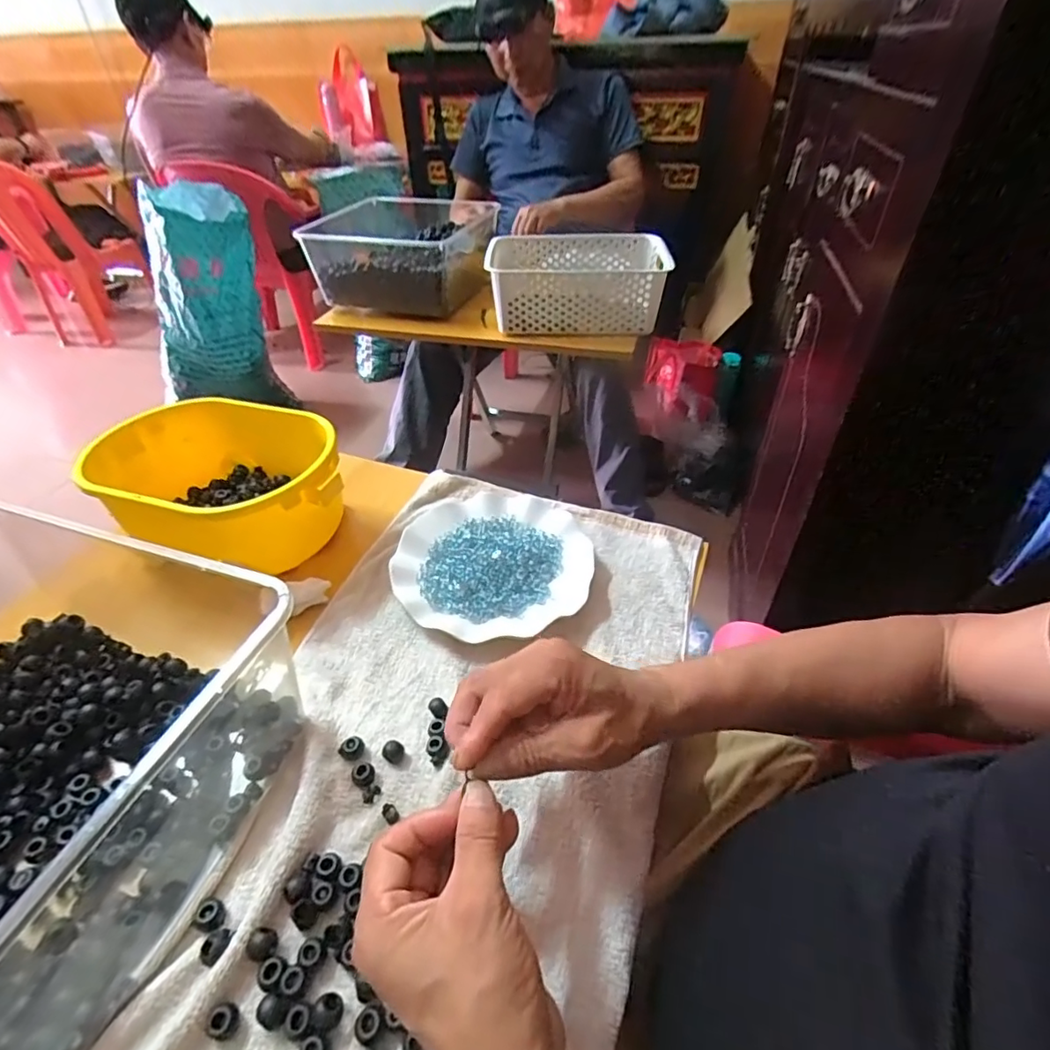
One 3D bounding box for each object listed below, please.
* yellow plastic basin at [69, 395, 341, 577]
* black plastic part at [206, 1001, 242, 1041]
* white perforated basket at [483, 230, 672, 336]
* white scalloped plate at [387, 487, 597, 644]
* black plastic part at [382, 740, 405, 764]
[{"bbox_3d":[-0.295,-0.040,0.544,0.245,0.083,0.167,17,45,21],"label":"yellow plastic basin"},{"bbox_3d":[-0.156,0.257,0.288,0.015,0.008,0.014,-1,41,1],"label":"black plastic part"},{"bbox_3d":[0.092,-0.437,0.998,0.305,0.106,0.223,3,41,6],"label":"white perforated basket"},{"bbox_3d":[-0.029,0.031,0.526,0.181,0.023,0.175,-1,41,1],"label":"white scalloped plate"},{"bbox_3d":[-0.094,0.161,0.397,0.014,0.012,0.013,-1,41,1],"label":"black plastic part"}]

